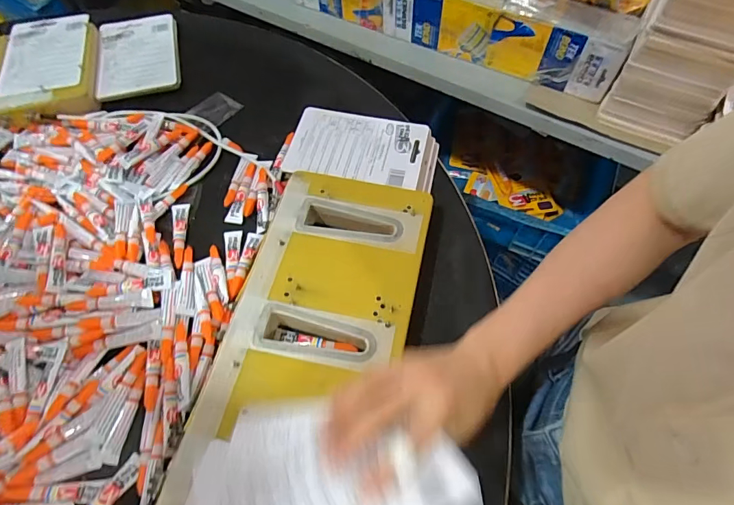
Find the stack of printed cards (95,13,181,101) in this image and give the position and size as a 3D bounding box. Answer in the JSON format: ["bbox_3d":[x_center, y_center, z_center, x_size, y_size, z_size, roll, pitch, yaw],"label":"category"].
[{"bbox_3d":[-0.347,-0.304,0.651,0.118,0.014,0.180,-15,64,-5],"label":"stack of printed cards"}]

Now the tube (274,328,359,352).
[{"bbox_3d":[-0.053,0.091,0.436,0.088,0.009,0.013,12,65,8],"label":"tube"}]

